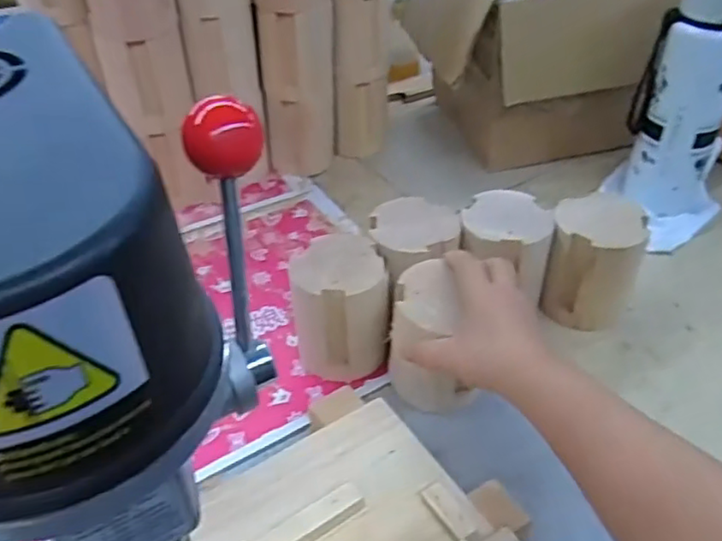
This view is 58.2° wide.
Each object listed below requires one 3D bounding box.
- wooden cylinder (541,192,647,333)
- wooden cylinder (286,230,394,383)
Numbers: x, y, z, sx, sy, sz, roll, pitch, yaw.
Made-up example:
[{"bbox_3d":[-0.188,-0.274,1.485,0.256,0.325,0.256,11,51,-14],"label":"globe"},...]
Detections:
[{"bbox_3d":[0.203,-0.005,0.569,0.075,0.099,0.065,16,45,17],"label":"wooden cylinder"},{"bbox_3d":[-0.018,0.035,0.547,0.073,0.103,0.085,-8,43,-8],"label":"wooden cylinder"}]

